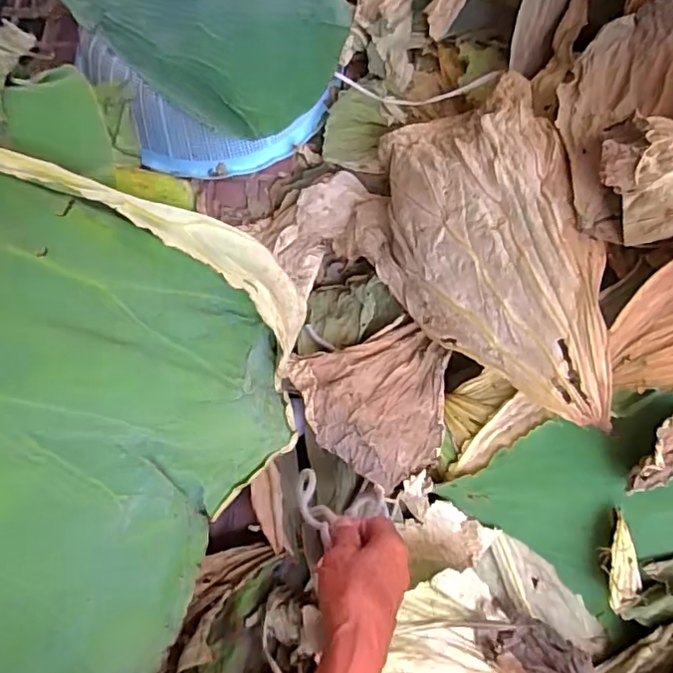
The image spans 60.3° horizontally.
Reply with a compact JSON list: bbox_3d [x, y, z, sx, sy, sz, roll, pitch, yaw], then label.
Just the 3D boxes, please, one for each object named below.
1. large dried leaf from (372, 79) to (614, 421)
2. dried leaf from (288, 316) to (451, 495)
[{"bbox_3d":[0.141,-0.070,0.581,0.214,0.060,0.337,-22,80,35],"label":"large dried leaf"},{"bbox_3d":[0.048,0.069,0.594,0.170,0.040,0.154,-17,66,-30],"label":"dried leaf"}]

